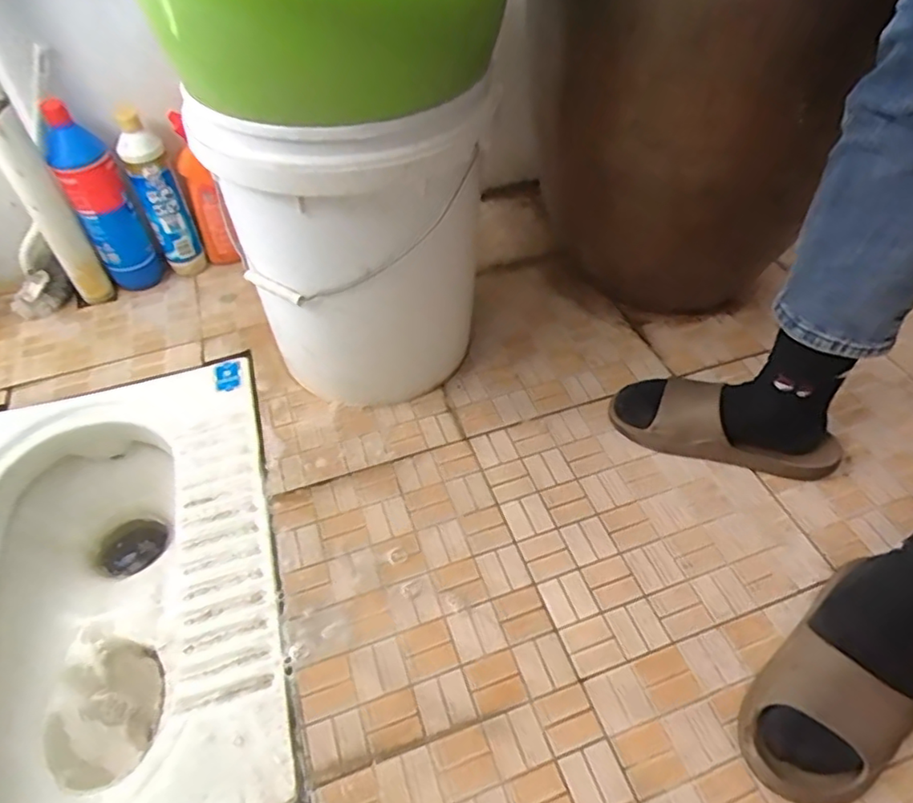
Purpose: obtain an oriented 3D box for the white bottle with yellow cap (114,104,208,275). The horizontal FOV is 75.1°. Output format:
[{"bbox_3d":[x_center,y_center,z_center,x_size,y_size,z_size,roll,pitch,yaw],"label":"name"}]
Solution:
[{"bbox_3d":[-0.404,-0.271,0.822,0.057,0.233,0.047,-24,52,-19],"label":"white bottle with yellow cap"}]

